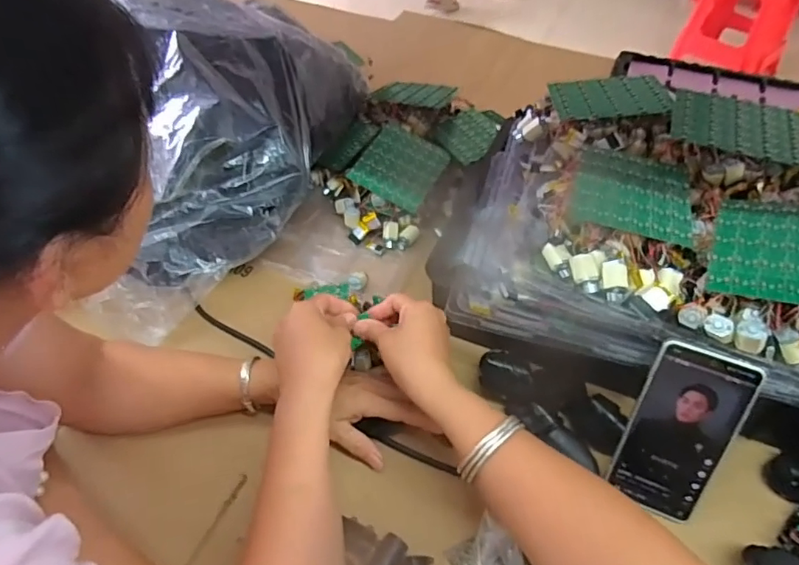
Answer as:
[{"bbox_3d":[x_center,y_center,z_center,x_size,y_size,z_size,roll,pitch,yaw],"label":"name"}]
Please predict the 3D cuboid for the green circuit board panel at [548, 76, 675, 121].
[{"bbox_3d":[0.245,-0.218,0.622,0.124,0.010,0.089,-3,44,8],"label":"green circuit board panel"}]

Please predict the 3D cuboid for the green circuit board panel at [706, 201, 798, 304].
[{"bbox_3d":[0.317,-0.029,0.449,0.089,0.007,0.124,10,46,29],"label":"green circuit board panel"}]

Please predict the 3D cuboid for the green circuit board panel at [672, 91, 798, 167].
[{"bbox_3d":[0.357,-0.168,0.560,0.128,0.011,0.104,19,51,15],"label":"green circuit board panel"}]

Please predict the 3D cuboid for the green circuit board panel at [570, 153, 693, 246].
[{"bbox_3d":[0.222,-0.088,0.506,0.106,0.008,0.123,17,49,8],"label":"green circuit board panel"}]

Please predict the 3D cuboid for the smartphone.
[{"bbox_3d":[0.245,0.133,0.462,0.081,0.161,0.011,18,22,17],"label":"smartphone"}]

